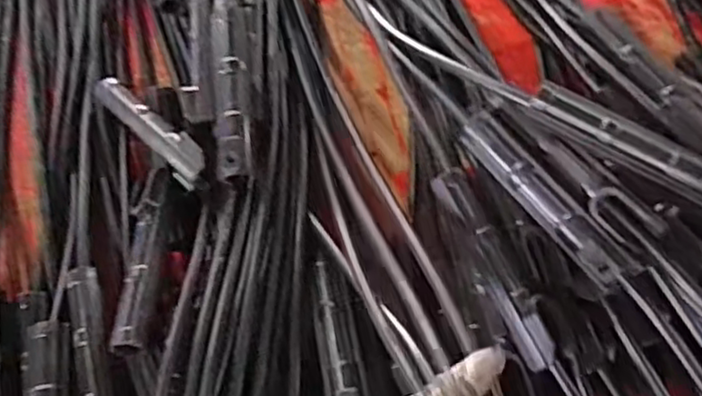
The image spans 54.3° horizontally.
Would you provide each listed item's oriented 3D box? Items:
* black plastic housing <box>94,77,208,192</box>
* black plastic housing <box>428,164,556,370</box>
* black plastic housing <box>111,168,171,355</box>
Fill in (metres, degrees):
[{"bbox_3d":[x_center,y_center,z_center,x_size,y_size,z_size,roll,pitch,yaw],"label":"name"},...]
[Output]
[{"bbox_3d":[-0.173,-0.059,0.590,0.028,0.021,0.159,-43,61,-13],"label":"black plastic housing"},{"bbox_3d":[0.105,0.048,0.497,0.024,0.024,0.154,-24,70,-7],"label":"black plastic housing"},{"bbox_3d":[-0.161,0.046,0.531,0.022,0.023,0.147,1,59,0],"label":"black plastic housing"}]

